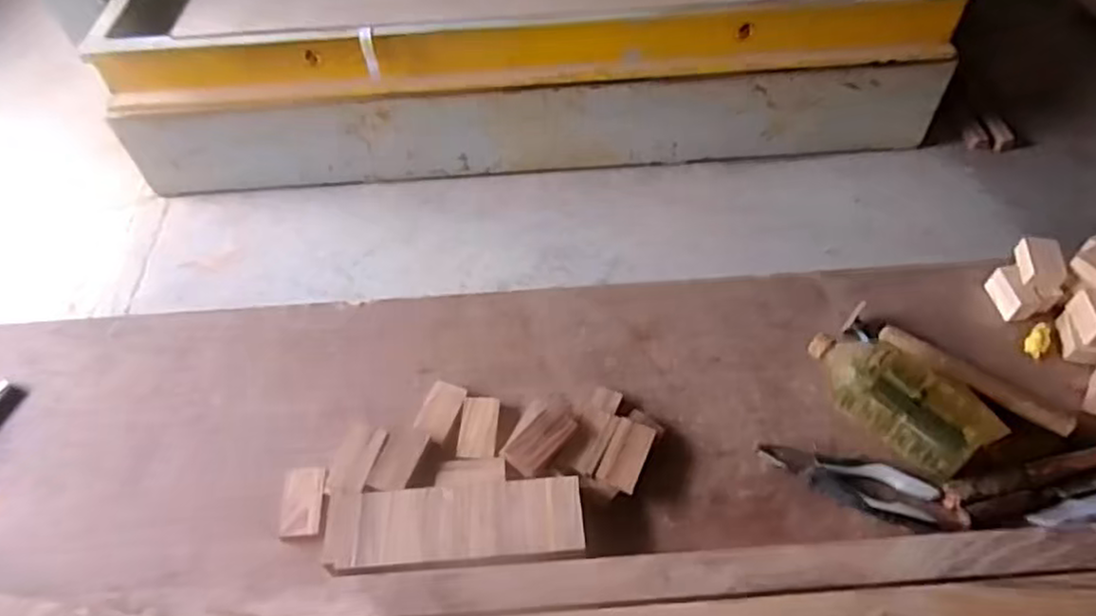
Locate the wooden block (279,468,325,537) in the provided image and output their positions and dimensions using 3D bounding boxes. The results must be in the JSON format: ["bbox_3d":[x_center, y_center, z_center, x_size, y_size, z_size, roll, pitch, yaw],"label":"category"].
[{"bbox_3d":[-0.285,0.224,0.803,0.050,0.009,0.083,-5,52,-1],"label":"wooden block"}]

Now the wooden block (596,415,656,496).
[{"bbox_3d":[0.092,0.171,0.814,0.046,0.018,0.084,19,56,16],"label":"wooden block"}]

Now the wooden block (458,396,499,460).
[{"bbox_3d":[-0.085,0.148,0.857,0.043,0.018,0.076,2,53,4],"label":"wooden block"}]

